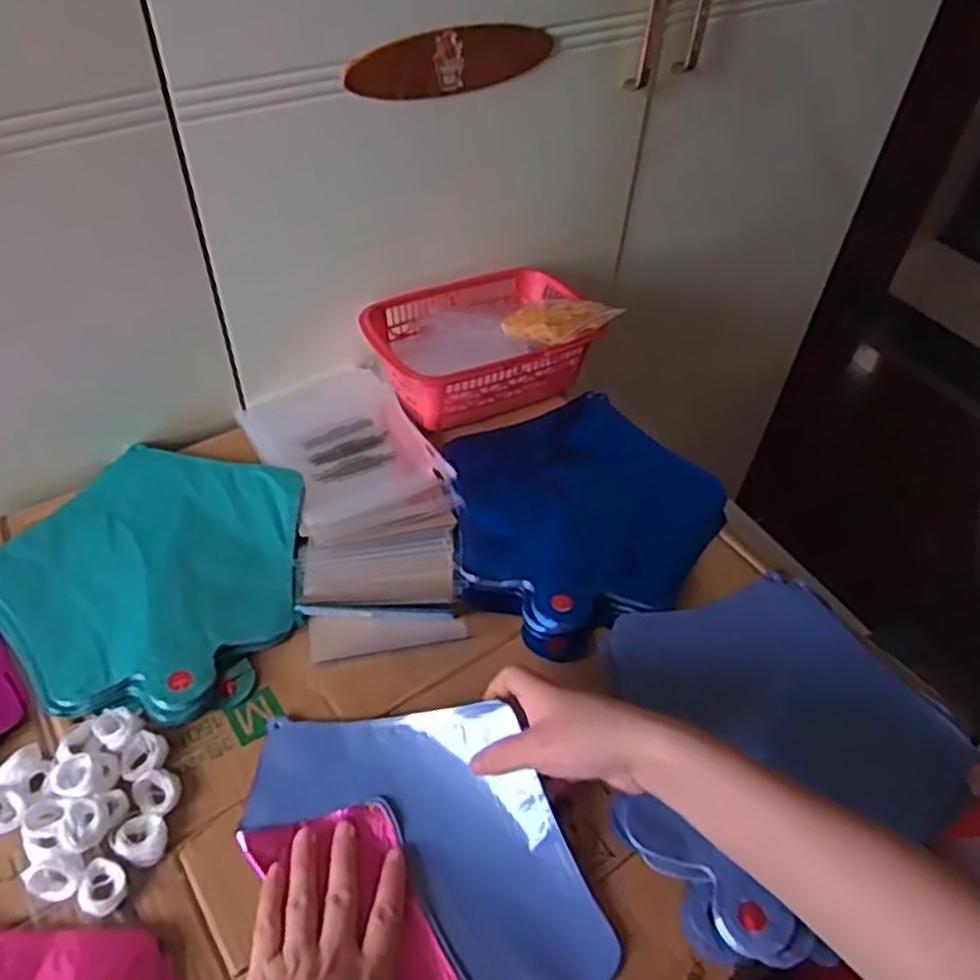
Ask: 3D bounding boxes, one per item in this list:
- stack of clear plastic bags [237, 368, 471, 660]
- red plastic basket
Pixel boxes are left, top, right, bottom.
[{"bbox_3d":[-0.112,0.004,0.674,0.147,0.026,0.323,-15,51,-18],"label":"stack of clear plastic bags"},{"bbox_3d":[-0.012,-0.148,0.758,0.222,0.069,0.154,-20,52,-21],"label":"red plastic basket"}]

